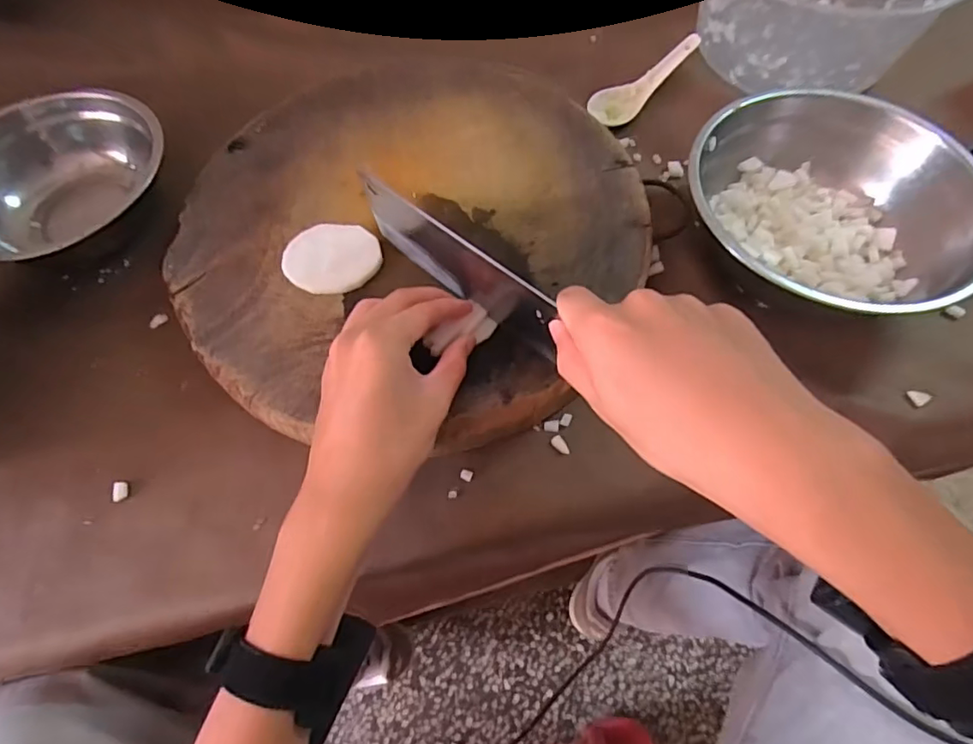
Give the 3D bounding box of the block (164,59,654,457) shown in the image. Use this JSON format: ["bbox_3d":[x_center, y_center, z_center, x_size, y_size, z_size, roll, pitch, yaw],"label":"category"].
[{"bbox_3d":[-0.061,-0.115,0.439,0.340,0.042,0.354,-1,64,1],"label":"block"}]

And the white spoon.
[{"bbox_3d":[0.149,-0.272,0.520,0.114,0.016,0.040,-37,67,4],"label":"white spoon"}]

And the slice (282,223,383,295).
[{"bbox_3d":[-0.112,-0.082,0.401,0.066,0.012,0.054,7,64,5],"label":"slice"}]

